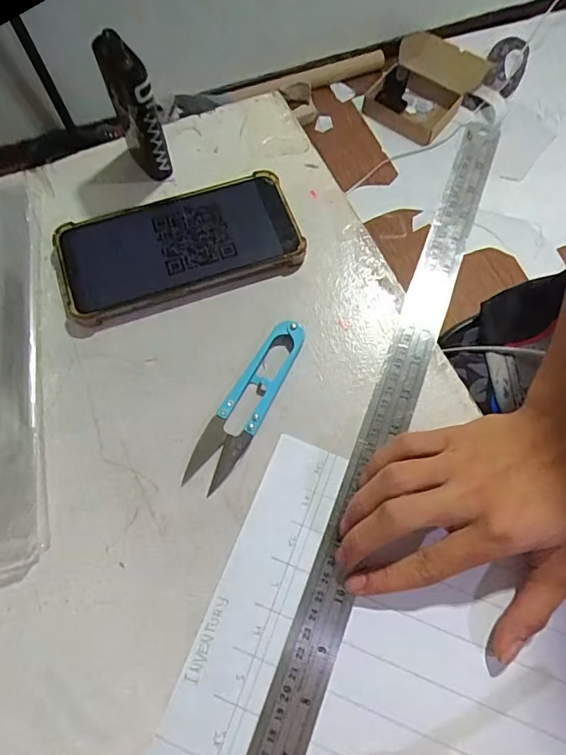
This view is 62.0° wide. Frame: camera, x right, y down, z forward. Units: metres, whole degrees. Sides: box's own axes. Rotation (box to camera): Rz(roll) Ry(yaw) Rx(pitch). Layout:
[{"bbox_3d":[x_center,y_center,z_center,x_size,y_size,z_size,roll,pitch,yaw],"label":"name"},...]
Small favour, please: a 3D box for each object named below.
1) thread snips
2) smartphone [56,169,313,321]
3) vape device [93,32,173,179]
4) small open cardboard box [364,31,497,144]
[{"bbox_3d":[-0.021,0.015,0.299,0.026,0.009,0.118,28,72,10],"label":"thread snips"},{"bbox_3d":[-0.074,-0.094,0.333,0.165,0.016,0.076,-19,71,-7],"label":"smartphone"},{"bbox_3d":[-0.101,-0.182,0.322,0.026,0.097,0.038,-20,71,-7],"label":"vape device"},{"bbox_3d":[0.490,-1.011,1.631,0.299,0.090,0.437,31,71,11],"label":"small open cardboard box"}]

